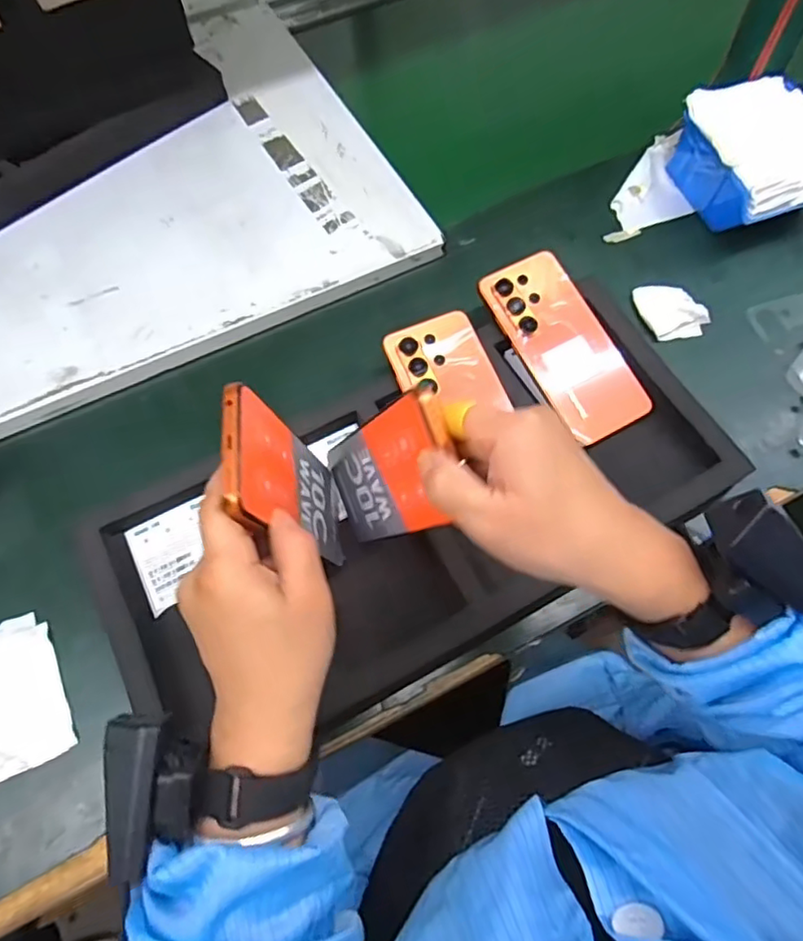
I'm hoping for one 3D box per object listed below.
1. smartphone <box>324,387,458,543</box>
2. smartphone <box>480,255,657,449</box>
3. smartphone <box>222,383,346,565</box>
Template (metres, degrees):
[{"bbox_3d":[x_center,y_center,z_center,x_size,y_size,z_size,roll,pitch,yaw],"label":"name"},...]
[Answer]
[{"bbox_3d":[-0.010,0.005,0.387,0.011,0.164,0.072,-20,88,-25],"label":"smartphone"},{"bbox_3d":[0.142,-0.109,0.521,0.079,0.008,0.171,-29,81,-12],"label":"smartphone"},{"bbox_3d":[-0.070,0.012,0.386,0.010,0.163,0.072,-9,71,9],"label":"smartphone"}]

